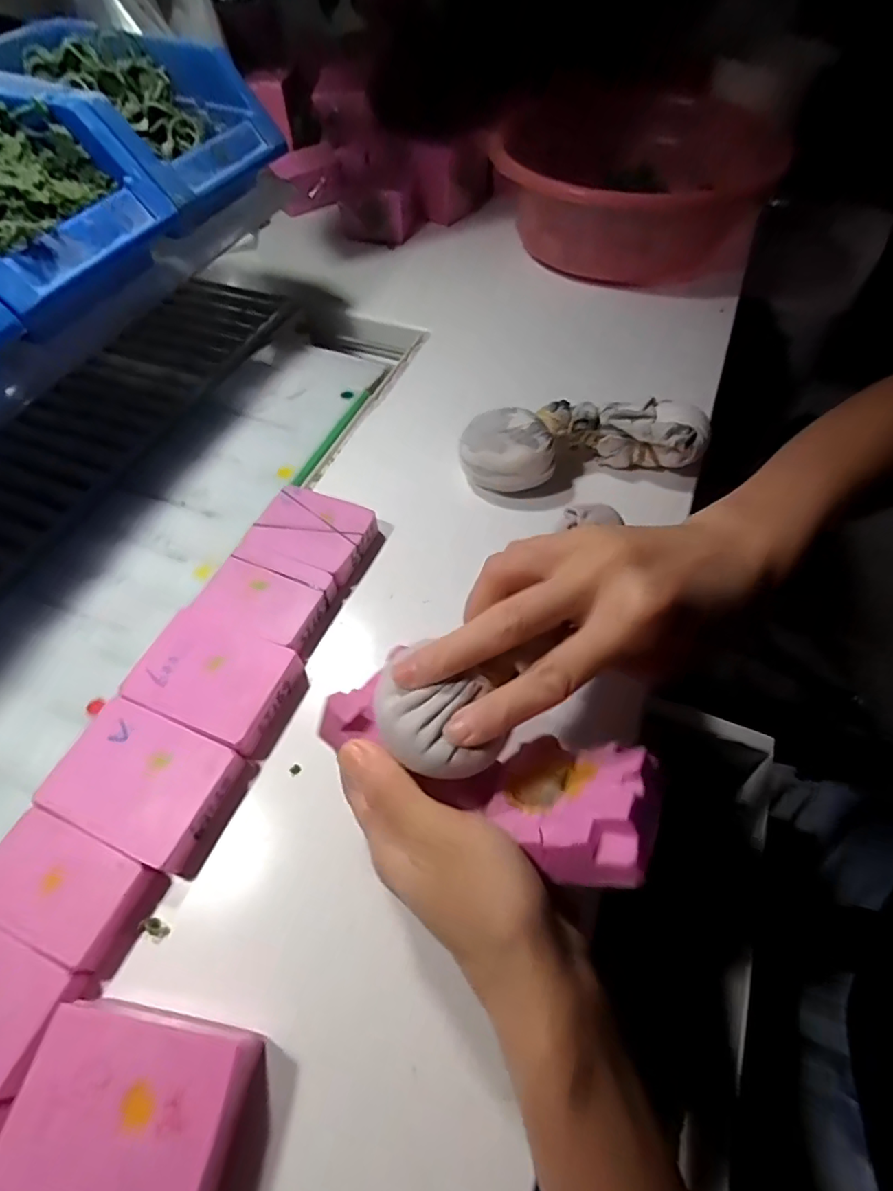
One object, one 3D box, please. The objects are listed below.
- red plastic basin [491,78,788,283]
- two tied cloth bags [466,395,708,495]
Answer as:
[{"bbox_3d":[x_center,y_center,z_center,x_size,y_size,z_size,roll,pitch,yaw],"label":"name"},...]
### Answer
[{"bbox_3d":[0.175,-0.407,0.540,0.250,0.112,0.287,24,61,17],"label":"red plastic basin"},{"bbox_3d":[0.093,-0.103,0.379,0.166,0.046,0.058,-9,57,-4],"label":"two tied cloth bags"}]

